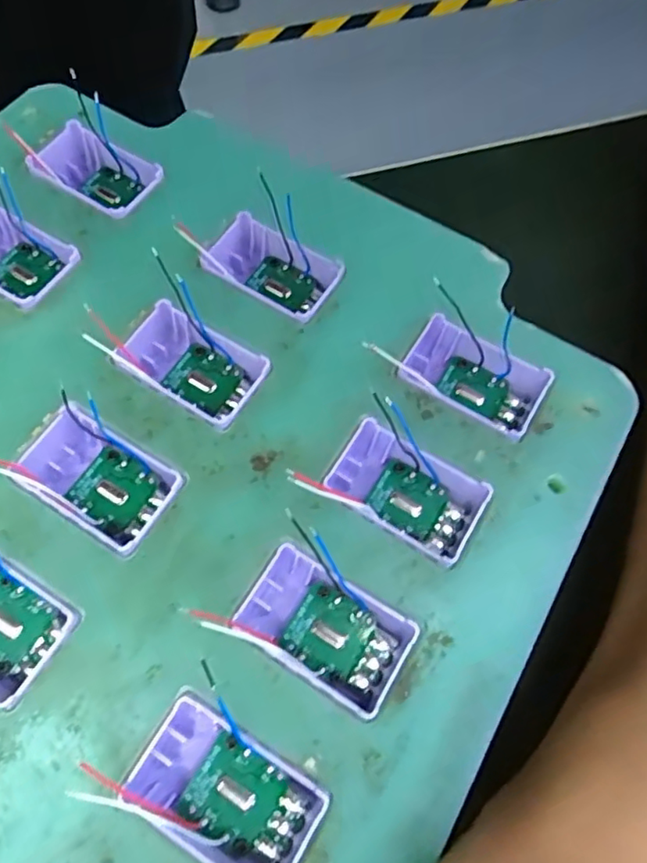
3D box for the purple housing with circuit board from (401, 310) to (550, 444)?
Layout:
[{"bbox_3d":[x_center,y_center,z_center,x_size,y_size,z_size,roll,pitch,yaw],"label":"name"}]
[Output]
[{"bbox_3d":[0.034,-0.011,0.135,0.030,0.015,0.019,32,68,11],"label":"purple housing with circuit board"}]

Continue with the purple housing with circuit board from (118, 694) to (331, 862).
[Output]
[{"bbox_3d":[-0.017,0.063,0.102,0.031,0.010,0.019,32,68,11],"label":"purple housing with circuit board"}]

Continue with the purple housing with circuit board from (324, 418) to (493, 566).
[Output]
[{"bbox_3d":[0.017,0.014,0.126,0.032,0.015,0.018,34,69,12],"label":"purple housing with circuit board"}]

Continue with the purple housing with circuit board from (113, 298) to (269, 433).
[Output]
[{"bbox_3d":[-0.030,-0.014,0.135,0.033,0.012,0.019,30,68,10],"label":"purple housing with circuit board"}]

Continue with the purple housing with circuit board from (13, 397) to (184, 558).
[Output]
[{"bbox_3d":[-0.047,0.010,0.124,0.033,0.011,0.020,31,68,11],"label":"purple housing with circuit board"}]

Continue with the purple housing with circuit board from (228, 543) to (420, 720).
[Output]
[{"bbox_3d":[0.000,0.038,0.113,0.030,0.012,0.018,32,68,11],"label":"purple housing with circuit board"}]

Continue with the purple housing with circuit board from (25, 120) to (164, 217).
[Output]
[{"bbox_3d":[-0.060,-0.067,0.156,0.033,0.011,0.020,31,68,11],"label":"purple housing with circuit board"}]

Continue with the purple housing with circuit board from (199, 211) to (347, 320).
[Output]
[{"bbox_3d":[-0.014,-0.039,0.147,0.035,0.015,0.018,31,68,11],"label":"purple housing with circuit board"}]

